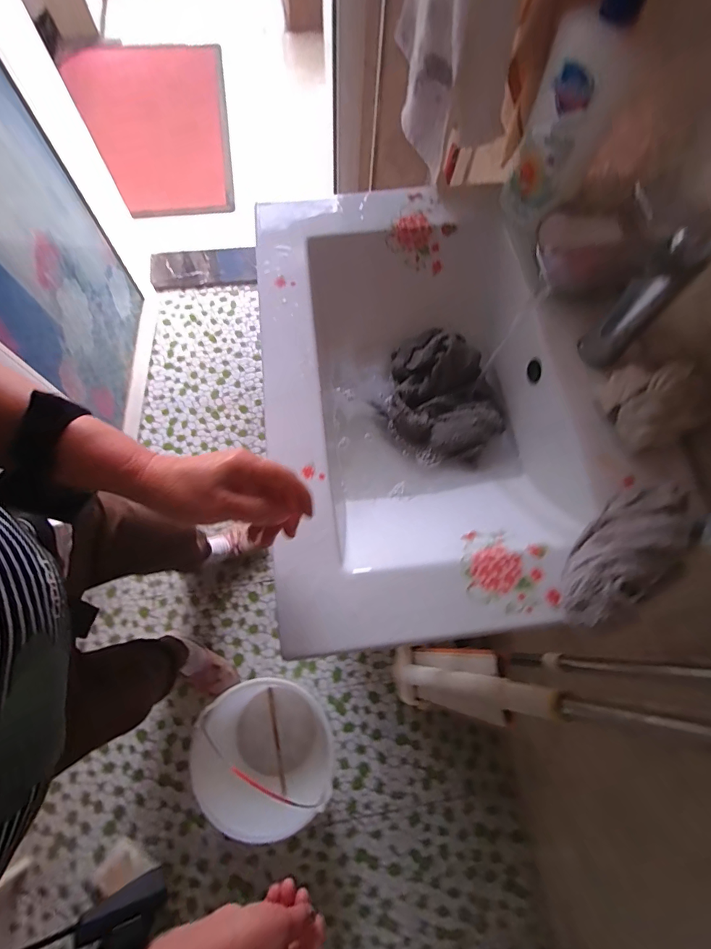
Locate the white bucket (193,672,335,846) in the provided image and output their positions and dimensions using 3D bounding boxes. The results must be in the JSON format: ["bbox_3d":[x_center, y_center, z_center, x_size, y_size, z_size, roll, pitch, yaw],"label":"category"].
[{"bbox_3d":[-0.208,0.637,0.964,0.273,0.233,0.292,1,71,-2],"label":"white bucket"}]

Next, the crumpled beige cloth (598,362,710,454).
[{"bbox_3d":[0.321,-0.077,0.429,0.084,0.056,0.090,-11,72,-6],"label":"crumpled beige cloth"}]

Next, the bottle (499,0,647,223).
[{"bbox_3d":[0.235,-0.400,0.443,0.047,0.252,0.097,-21,73,-9],"label":"bottle"}]

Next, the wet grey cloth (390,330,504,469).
[{"bbox_3d":[0.127,-0.113,0.570,0.148,0.049,0.185,4,71,-1],"label":"wet grey cloth"}]

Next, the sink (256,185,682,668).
[{"bbox_3d":[0.088,-0.103,0.531,0.396,0.129,0.579,-6,71,-4],"label":"sink"}]

